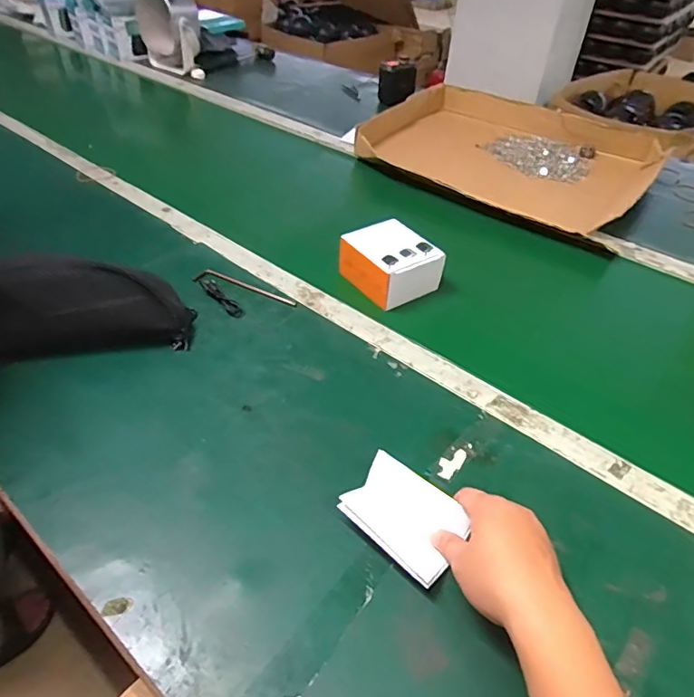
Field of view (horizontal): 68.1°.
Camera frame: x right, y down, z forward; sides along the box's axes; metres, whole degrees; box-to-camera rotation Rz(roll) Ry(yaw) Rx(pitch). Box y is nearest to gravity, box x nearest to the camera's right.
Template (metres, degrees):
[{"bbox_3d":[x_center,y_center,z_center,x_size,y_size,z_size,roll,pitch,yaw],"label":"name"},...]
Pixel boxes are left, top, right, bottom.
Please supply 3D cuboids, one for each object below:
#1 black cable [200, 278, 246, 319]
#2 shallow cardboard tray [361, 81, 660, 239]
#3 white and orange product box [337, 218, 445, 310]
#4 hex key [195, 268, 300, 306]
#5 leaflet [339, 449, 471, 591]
[{"bbox_3d":[-0.171,-0.072,0.695,0.019,0.012,0.096,-32,54,-30],"label":"black cable"},{"bbox_3d":[0.311,-0.393,1.025,0.537,0.065,0.410,31,51,26],"label":"shallow cardboard tray"},{"bbox_3d":[0.058,-0.118,0.719,0.111,0.061,0.111,-28,52,-27],"label":"white and orange product box"},{"bbox_3d":[-0.140,-0.084,0.712,0.154,0.009,0.031,18,47,16],"label":"hex key"},{"bbox_3d":[0.054,0.147,0.459,0.100,0.028,0.085,32,52,27],"label":"leaflet"}]

